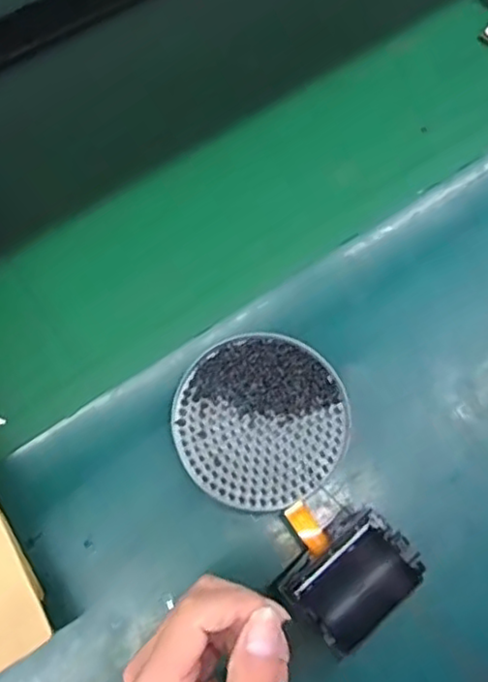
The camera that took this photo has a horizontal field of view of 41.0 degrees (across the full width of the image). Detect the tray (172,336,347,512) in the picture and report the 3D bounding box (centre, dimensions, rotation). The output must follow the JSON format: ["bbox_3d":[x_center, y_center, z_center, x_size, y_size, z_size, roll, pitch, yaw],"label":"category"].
[{"bbox_3d":[0.011,0.053,0.436,0.111,0.022,0.110,1,70,-2],"label":"tray"}]

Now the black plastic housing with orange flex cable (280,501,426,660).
[{"bbox_3d":[0.056,0.134,0.398,0.070,0.048,0.077,-41,76,-15],"label":"black plastic housing with orange flex cable"}]

